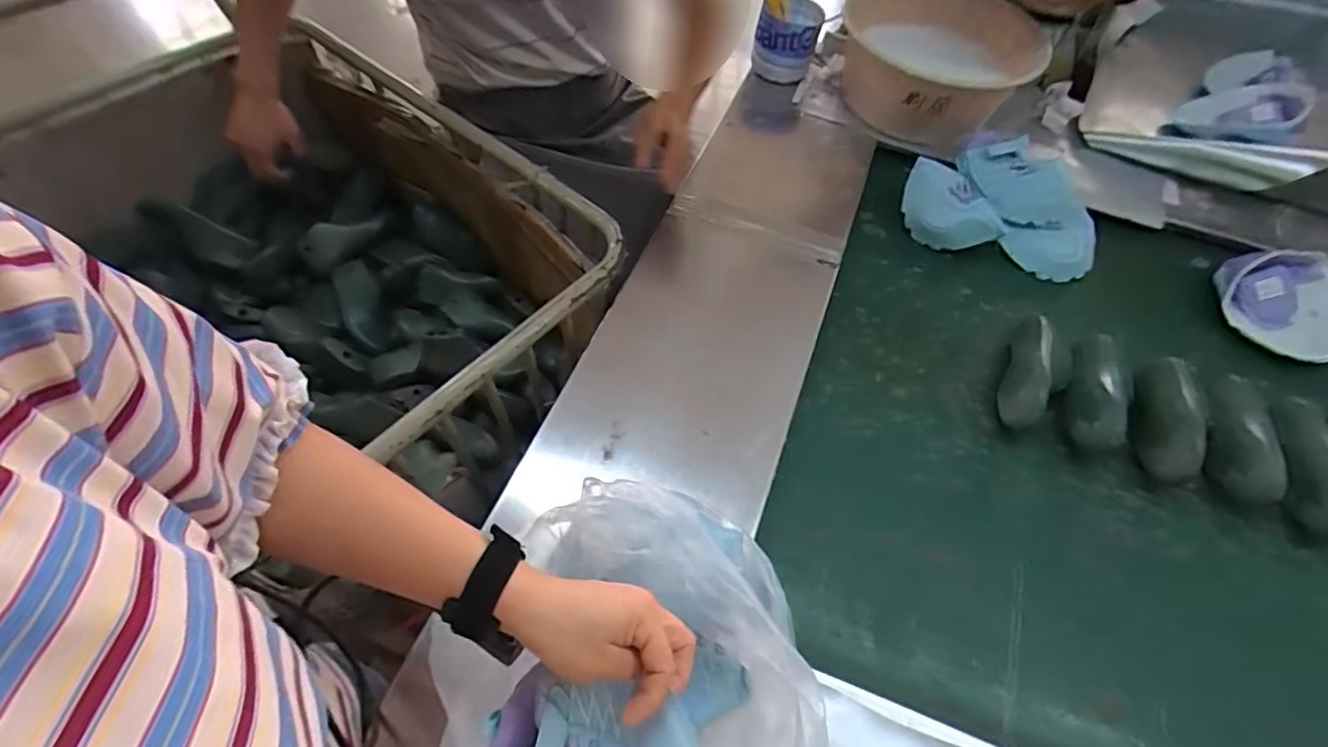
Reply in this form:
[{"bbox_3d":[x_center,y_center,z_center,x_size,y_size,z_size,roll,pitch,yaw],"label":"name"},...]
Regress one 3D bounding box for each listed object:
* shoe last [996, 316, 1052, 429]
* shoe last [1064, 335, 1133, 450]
[{"bbox_3d":[0.435,-0.012,0.696,0.054,0.055,0.132,27,56,14],"label":"shoe last"},{"bbox_3d":[0.497,0.027,0.680,0.056,0.043,0.140,15,69,5],"label":"shoe last"}]

